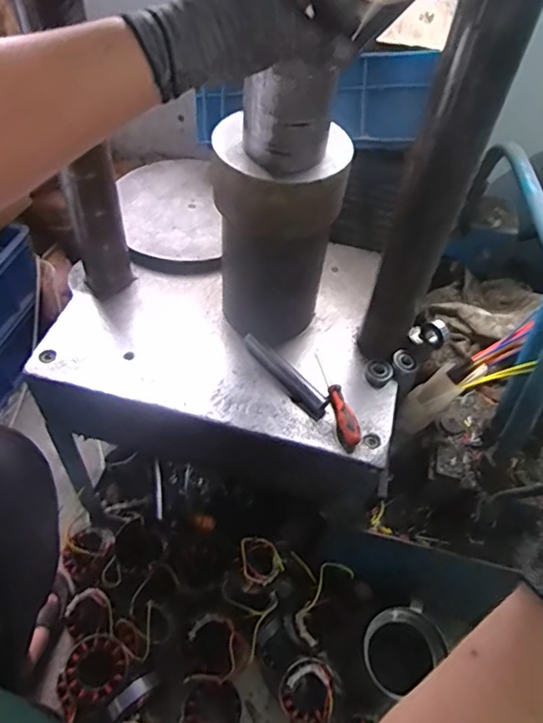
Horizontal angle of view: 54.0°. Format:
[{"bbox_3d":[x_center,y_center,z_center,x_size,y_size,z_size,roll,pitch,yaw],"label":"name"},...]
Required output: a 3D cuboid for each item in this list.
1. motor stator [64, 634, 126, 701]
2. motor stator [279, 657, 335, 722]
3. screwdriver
[{"bbox_3d":[-0.260,0.452,0.789,0.084,0.029,0.081,3,51,-3],"label":"motor stator"},{"bbox_3d":[0.055,0.503,0.817,0.085,0.090,0.038,-31,14,-9],"label":"motor stator"},{"bbox_3d":[0.082,0.043,0.666,0.025,0.024,0.148,-5,52,-9],"label":"screwdriver"}]

